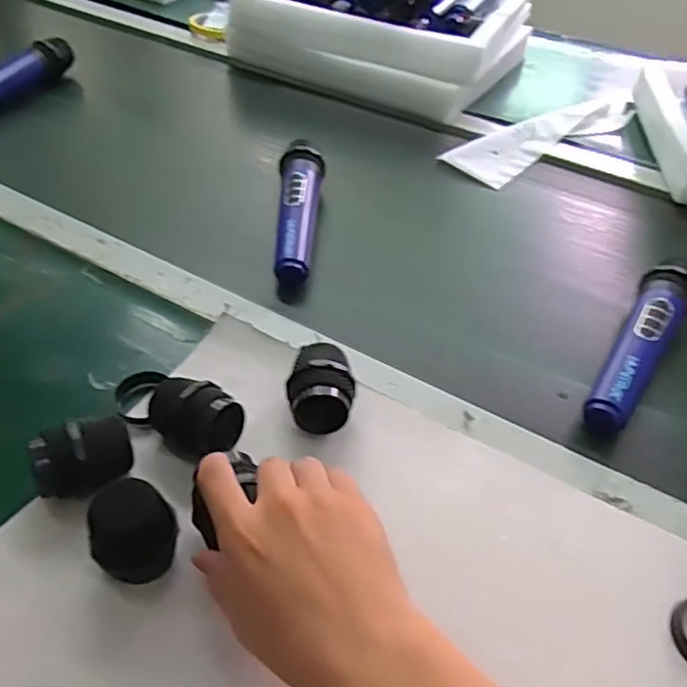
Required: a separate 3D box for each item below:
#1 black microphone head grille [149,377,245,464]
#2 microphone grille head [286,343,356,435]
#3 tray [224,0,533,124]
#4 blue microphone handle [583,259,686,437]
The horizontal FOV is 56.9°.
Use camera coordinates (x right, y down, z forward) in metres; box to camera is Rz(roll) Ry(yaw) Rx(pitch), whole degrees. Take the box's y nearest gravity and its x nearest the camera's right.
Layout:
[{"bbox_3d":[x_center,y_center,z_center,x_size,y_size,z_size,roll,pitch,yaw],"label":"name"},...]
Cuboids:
[{"bbox_3d":[-0.101,0.049,0.426,0.061,0.046,0.048,33,52,26],"label":"black microphone head grille"},{"bbox_3d":[-0.015,0.031,0.442,0.046,0.044,0.064,4,45,1],"label":"microphone grille head"},{"bbox_3d":[0.064,-0.469,0.894,0.352,0.108,0.309,22,48,17],"label":"tray"},{"bbox_3d":[0.243,-0.004,0.509,0.045,0.038,0.191,28,50,22],"label":"blue microphone handle"}]

